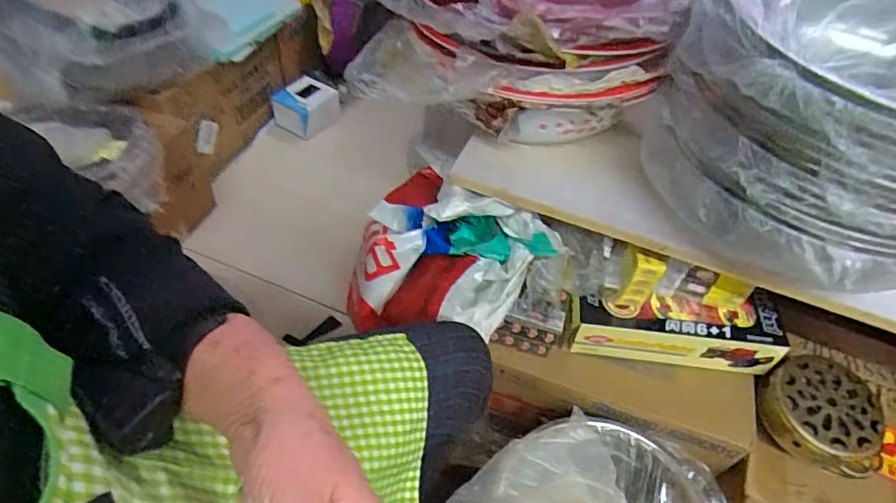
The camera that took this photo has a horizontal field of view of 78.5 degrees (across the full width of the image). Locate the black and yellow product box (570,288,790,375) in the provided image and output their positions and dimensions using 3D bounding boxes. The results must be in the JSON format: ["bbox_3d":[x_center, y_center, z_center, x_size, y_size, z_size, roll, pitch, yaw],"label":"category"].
[{"bbox_3d":[0.326,0.111,0.797,0.298,0.081,0.074,7,50,2],"label":"black and yellow product box"}]

